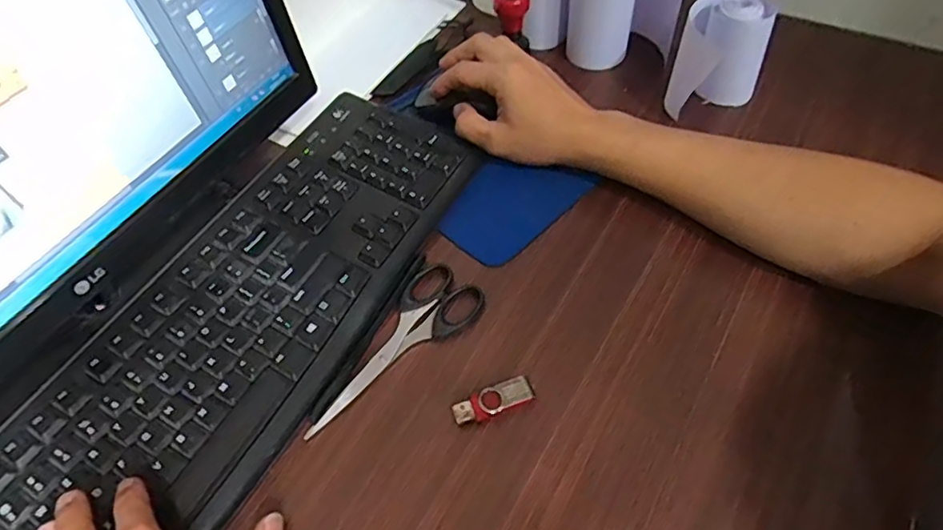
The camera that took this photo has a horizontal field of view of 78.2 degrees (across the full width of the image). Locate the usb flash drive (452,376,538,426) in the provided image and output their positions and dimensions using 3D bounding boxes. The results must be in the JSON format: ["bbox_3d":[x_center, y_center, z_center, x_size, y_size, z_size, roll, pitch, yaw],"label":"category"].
[{"bbox_3d":[0.014,0.089,0.377,0.053,0.008,0.018,-17,59,-12],"label":"usb flash drive"}]

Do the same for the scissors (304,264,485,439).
[{"bbox_3d":[-0.049,0.062,0.406,0.055,0.007,0.150,29,61,16],"label":"scissors"}]

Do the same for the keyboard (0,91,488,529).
[{"bbox_3d":[-0.158,0.034,0.413,0.155,0.017,0.432,29,62,16],"label":"keyboard"}]

